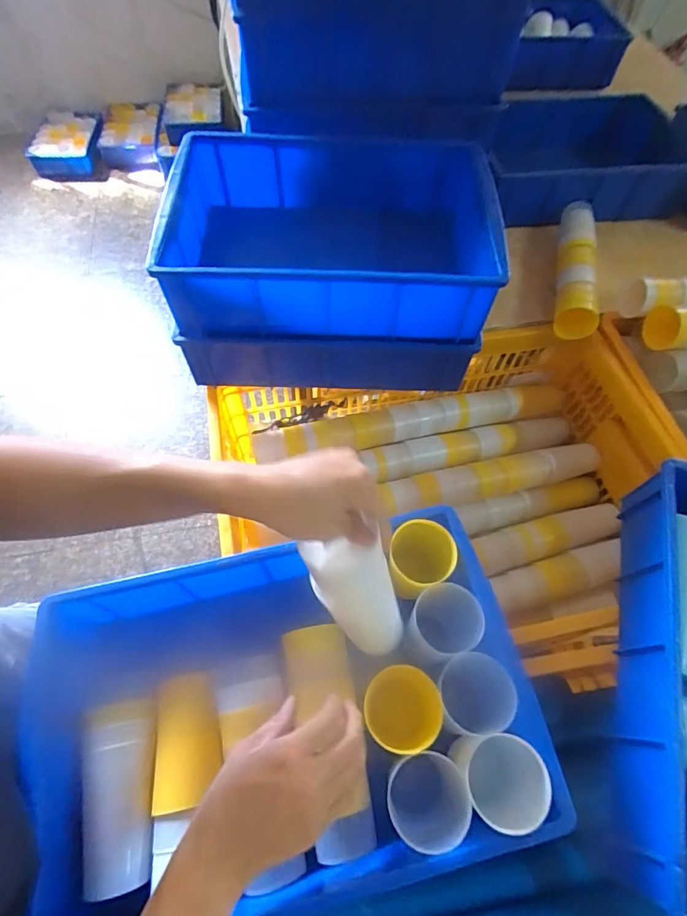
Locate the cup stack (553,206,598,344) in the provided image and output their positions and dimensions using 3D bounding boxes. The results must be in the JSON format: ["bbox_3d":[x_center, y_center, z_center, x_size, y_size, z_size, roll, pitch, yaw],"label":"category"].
[{"bbox_3d":[0.393,-0.333,0.781,0.065,0.061,0.307,13,61,5],"label":"cup stack"}]

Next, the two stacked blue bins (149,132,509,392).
[{"bbox_3d":[-0.006,-0.278,0.652,0.437,0.200,0.306,4,61,0],"label":"two stacked blue bins"}]

